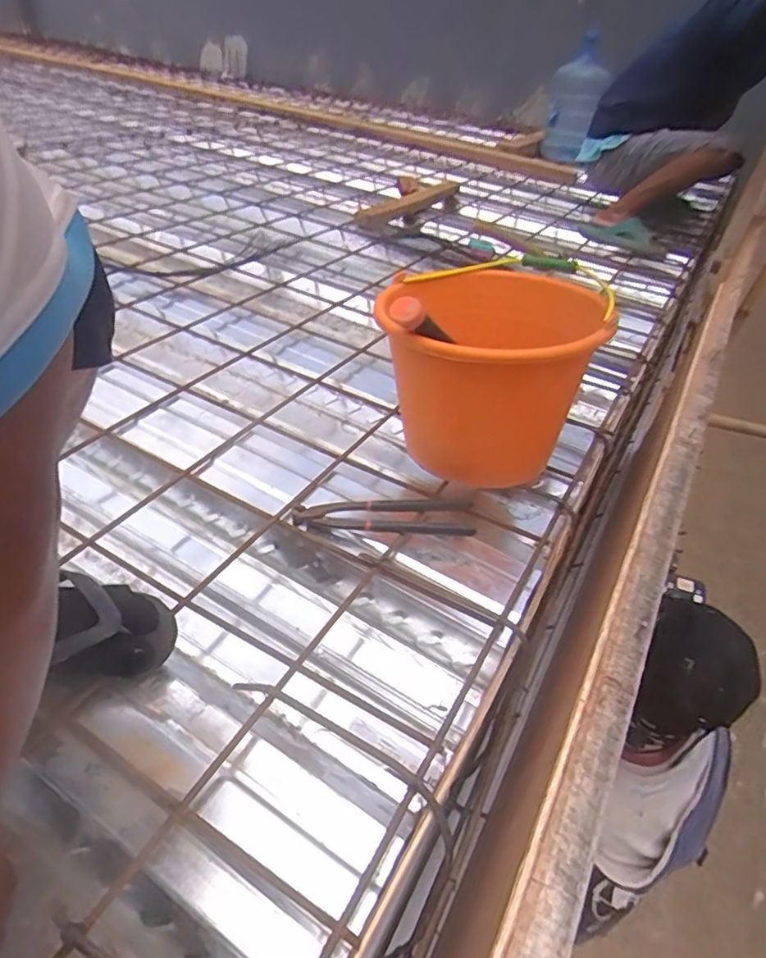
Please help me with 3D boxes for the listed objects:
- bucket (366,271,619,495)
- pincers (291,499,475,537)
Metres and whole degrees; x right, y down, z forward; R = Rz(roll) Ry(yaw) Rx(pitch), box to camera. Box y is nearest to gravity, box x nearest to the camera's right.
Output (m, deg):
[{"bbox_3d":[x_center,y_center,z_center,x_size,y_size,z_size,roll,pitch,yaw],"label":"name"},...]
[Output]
[{"bbox_3d":[0.131,-0.147,0.765,0.261,0.220,0.300,15,40,9],"label":"bucket"},{"bbox_3d":[0.000,0.043,0.719,0.219,0.032,0.062,8,39,0],"label":"pincers"}]

